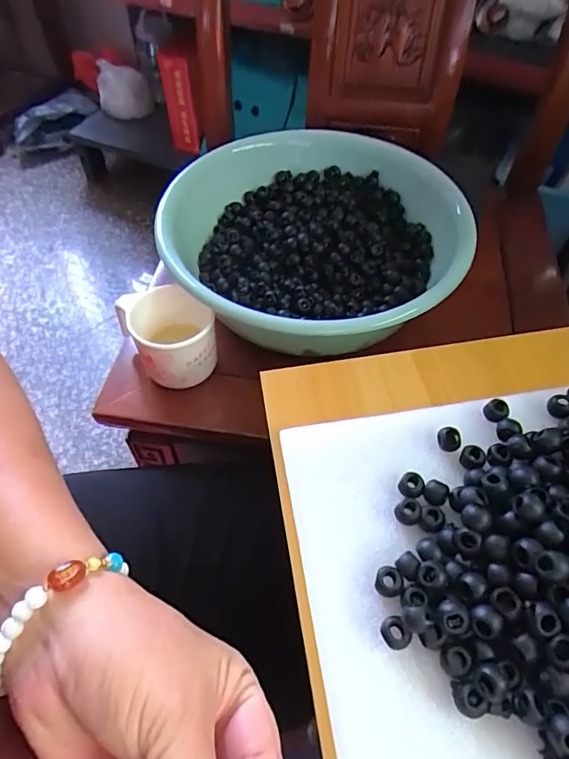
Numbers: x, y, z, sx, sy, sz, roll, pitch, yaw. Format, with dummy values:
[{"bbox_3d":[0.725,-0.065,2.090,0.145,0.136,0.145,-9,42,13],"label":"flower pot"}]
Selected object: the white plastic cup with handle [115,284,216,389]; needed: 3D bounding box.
[{"bbox_3d":[-0.109,-0.043,0.476,0.073,0.067,0.082,-25,58,-16],"label":"white plastic cup with handle"}]

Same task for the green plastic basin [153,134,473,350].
[{"bbox_3d":[0.036,-0.150,0.527,0.266,0.103,0.315,-14,56,-9],"label":"green plastic basin"}]

